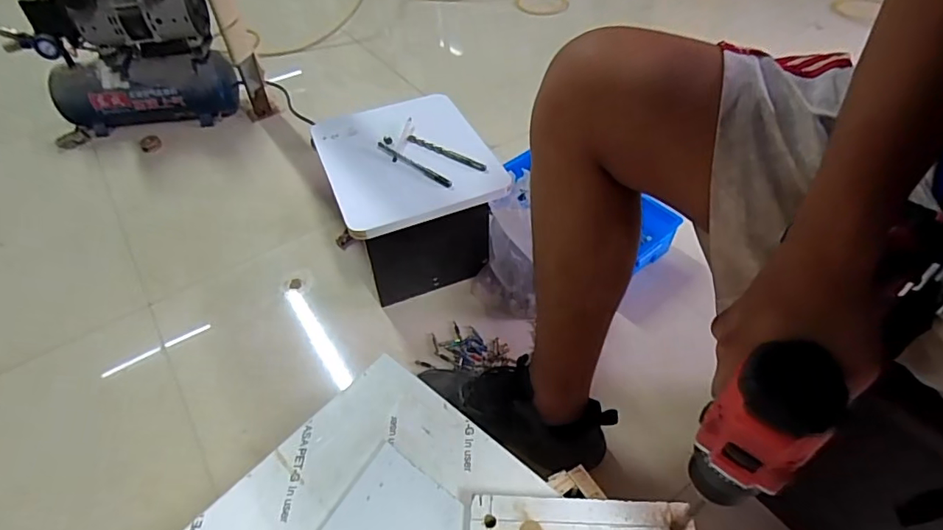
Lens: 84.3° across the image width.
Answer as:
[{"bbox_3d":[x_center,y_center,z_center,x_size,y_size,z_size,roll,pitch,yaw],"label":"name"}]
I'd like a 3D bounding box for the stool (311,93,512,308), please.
[{"bbox_3d":[-0.100,-0.107,0.944,0.277,0.256,0.285,-20,50,-14],"label":"stool"}]

